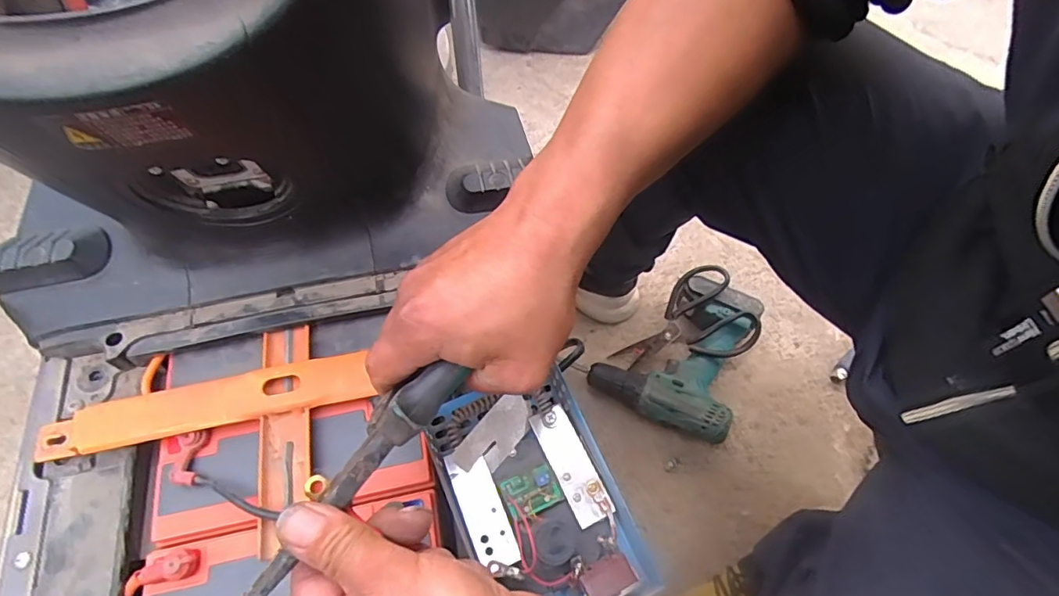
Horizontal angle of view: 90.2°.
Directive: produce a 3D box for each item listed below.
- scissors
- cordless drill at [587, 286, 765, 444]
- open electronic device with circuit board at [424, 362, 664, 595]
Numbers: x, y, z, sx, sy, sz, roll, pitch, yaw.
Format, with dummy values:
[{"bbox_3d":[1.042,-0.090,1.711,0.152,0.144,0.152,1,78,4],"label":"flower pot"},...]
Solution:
[{"bbox_3d":[0.207,0.046,0.720,0.182,0.022,0.126,-34,67,10],"label":"scissors"},{"bbox_3d":[0.201,0.069,0.703,0.178,0.073,0.206,26,62,16],"label":"cordless drill"},{"bbox_3d":[0.004,0.124,0.325,0.095,0.039,0.143,-22,60,-12],"label":"open electronic device with circuit board"}]

